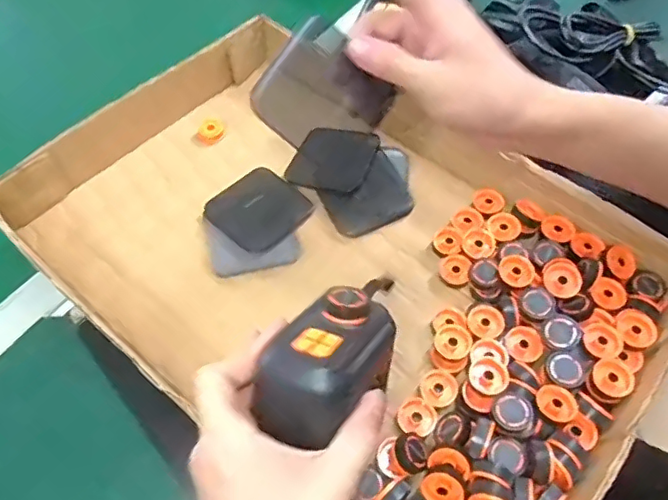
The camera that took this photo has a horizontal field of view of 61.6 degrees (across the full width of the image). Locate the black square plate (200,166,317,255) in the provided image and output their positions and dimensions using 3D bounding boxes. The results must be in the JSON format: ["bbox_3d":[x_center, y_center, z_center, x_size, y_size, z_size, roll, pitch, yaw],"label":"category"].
[{"bbox_3d":[-0.065,-0.036,0.484,0.071,0.008,0.071,39,68,21],"label":"black square plate"}]

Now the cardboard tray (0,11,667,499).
[{"bbox_3d":[-0.016,-0.008,0.453,0.513,0.063,0.338,36,67,20],"label":"cardboard tray"}]

